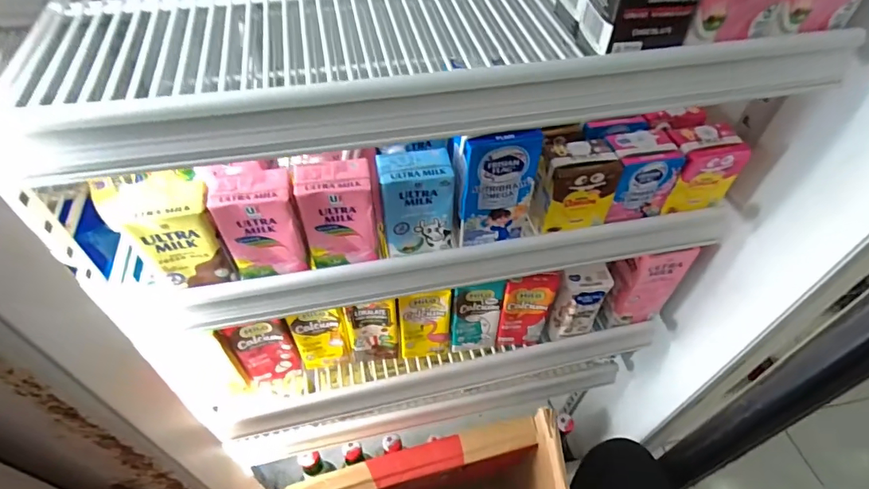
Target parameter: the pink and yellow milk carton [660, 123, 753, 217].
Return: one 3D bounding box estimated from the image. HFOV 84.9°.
[{"bbox_3d":[0.216,-0.062,0.387,0.060,0.061,0.035,-5,49,-7],"label":"pink and yellow milk carton"}]

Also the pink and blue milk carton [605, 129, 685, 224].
[{"bbox_3d":[0.160,-0.054,0.382,0.052,0.062,0.035,-11,50,-12],"label":"pink and blue milk carton"}]

